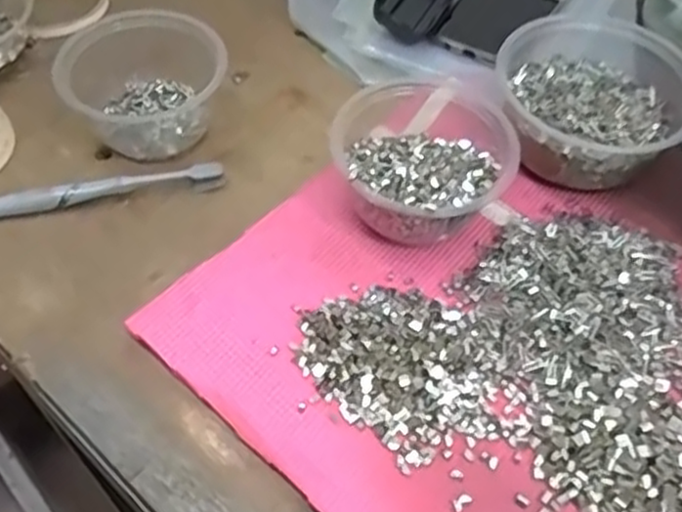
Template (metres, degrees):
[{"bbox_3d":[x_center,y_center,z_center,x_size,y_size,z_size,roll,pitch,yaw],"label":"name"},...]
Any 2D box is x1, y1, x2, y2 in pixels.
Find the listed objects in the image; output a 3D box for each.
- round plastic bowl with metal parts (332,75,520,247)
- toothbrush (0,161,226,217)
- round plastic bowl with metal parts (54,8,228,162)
[{"bbox_3d":[0.054,-0.059,0.471,0.111,0.064,0.116,0,56,0],"label":"round plastic bowl with metal parts"},{"bbox_3d":[-0.173,-0.045,0.490,0.180,0.014,0.021,-13,57,-9],"label":"toothbrush"},{"bbox_3d":[-0.147,-0.128,0.525,0.102,0.068,0.101,-3,56,-3],"label":"round plastic bowl with metal parts"}]

